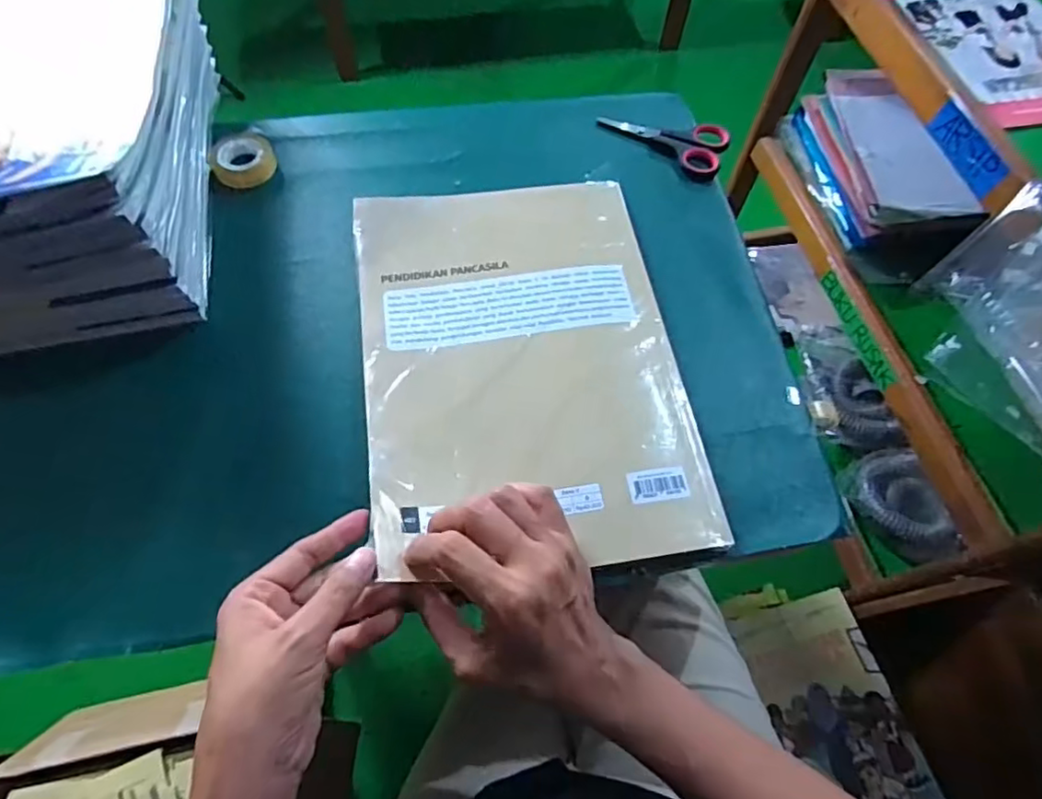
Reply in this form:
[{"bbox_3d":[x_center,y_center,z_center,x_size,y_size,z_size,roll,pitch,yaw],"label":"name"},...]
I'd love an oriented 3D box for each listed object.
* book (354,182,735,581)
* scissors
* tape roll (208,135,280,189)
[{"bbox_3d":[0.001,-0.030,0.409,0.205,0.018,0.284,-8,64,-6],"label":"book"},{"bbox_3d":[0.120,-0.225,0.522,0.110,0.013,0.053,22,65,8],"label":"scissors"},{"bbox_3d":[-0.224,-0.194,0.492,0.048,0.015,0.049,1,64,-2],"label":"tape roll"}]

